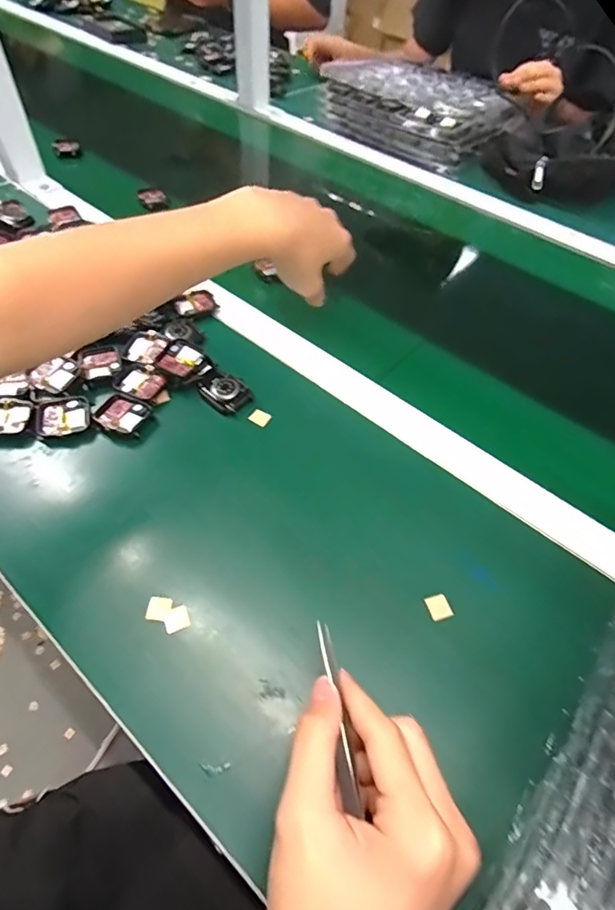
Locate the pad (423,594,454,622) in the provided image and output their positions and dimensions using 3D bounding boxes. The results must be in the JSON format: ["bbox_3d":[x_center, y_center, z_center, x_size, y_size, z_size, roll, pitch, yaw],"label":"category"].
[{"bbox_3d":[0.093,0.108,0.343,0.016,0.004,0.017,-13,55,-13],"label":"pad"}]

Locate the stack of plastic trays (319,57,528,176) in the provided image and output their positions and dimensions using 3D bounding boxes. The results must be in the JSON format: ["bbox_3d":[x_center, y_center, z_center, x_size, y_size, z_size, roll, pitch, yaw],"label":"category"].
[{"bbox_3d":[0.196,-0.603,0.842,0.290,0.071,0.228,33,58,19],"label":"stack of plastic trays"}]

